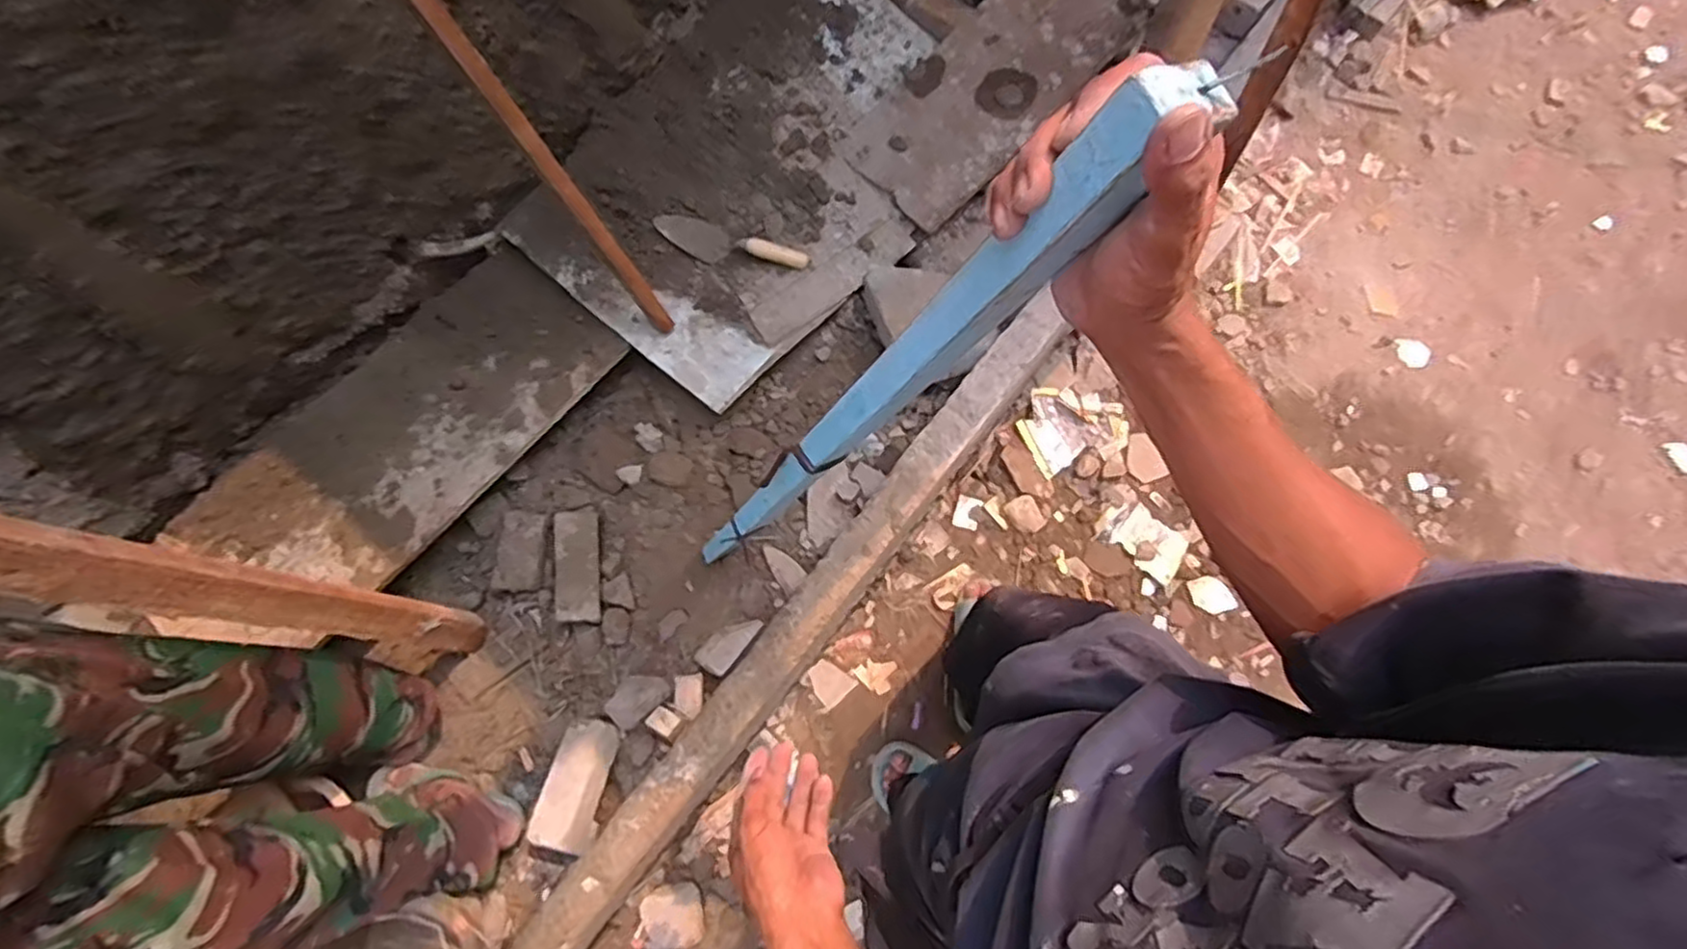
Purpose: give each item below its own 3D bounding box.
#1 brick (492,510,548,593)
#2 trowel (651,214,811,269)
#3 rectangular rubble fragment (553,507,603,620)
[{"bbox_3d":[-0.602,0.143,1.340,0.093,0.034,0.146,5,73,3],"label":"brick"},{"bbox_3d":[-0.232,-0.464,1.460,0.310,0.035,0.085,18,75,7],"label":"trowel"},{"bbox_3d":[-0.493,0.170,1.331,0.080,0.042,0.214,-9,73,-1],"label":"rectangular rubble fragment"}]

